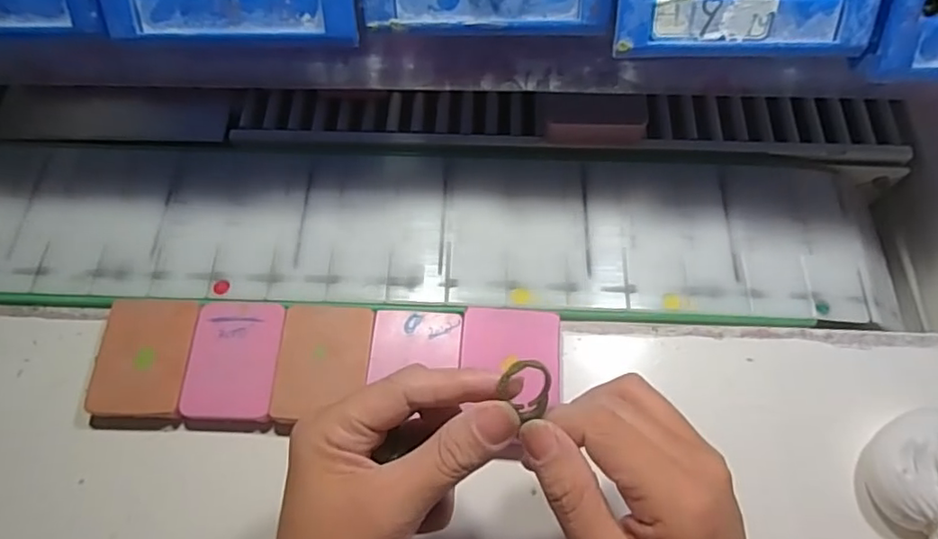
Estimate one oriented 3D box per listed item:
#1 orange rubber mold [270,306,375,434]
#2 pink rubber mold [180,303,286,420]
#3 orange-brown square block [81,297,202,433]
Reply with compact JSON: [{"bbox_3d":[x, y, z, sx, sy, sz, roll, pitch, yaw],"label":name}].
[{"bbox_3d":[-0.086,0.058,0.349,0.053,0.012,0.072,1,68,1],"label":"orange rubber mold"},{"bbox_3d":[-0.140,0.054,0.351,0.054,0.011,0.070,1,68,1],"label":"pink rubber mold"},{"bbox_3d":[-0.197,0.056,0.354,0.056,0.015,0.077,0,68,0],"label":"orange-brown square block"}]

